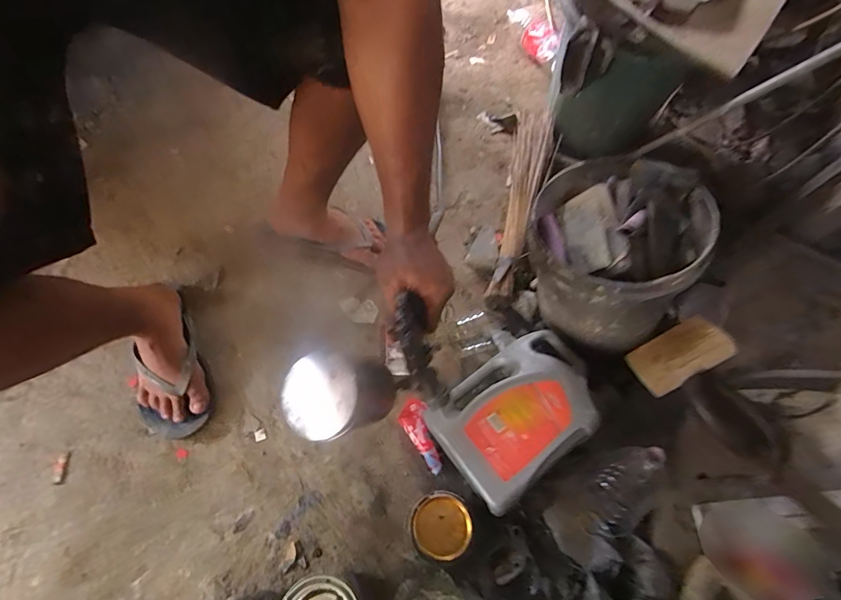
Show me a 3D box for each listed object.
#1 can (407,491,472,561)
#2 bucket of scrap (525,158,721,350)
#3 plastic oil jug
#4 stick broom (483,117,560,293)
[{"bbox_3d":[0.028,0.351,0.655,0.090,0.067,0.087,0,65,0],"label":"can"},{"bbox_3d":[0.301,-0.062,0.719,0.234,0.303,0.227,0,65,0],"label":"bucket of scrap"},{"bbox_3d":[0.161,0.182,0.704,0.278,0.103,0.187,-35,68,-17],"label":"plastic oil jug"},{"bbox_3d":[0.239,-0.247,0.969,0.092,0.041,0.551,13,64,6],"label":"stick broom"}]

